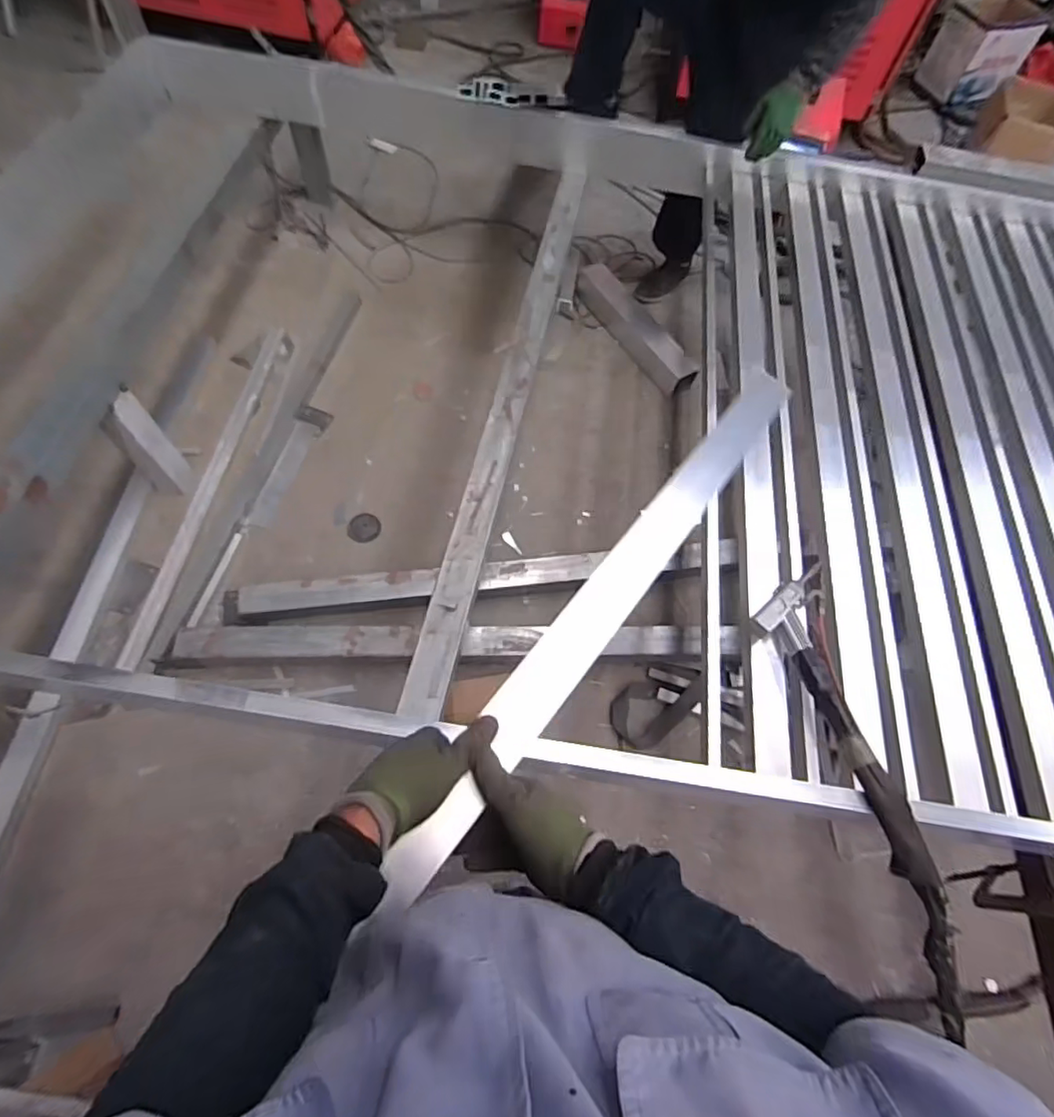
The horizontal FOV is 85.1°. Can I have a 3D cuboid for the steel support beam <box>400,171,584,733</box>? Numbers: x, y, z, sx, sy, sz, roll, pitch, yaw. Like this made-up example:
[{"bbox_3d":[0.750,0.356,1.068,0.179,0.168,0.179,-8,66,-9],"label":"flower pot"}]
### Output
[{"bbox_3d":[-0.023,-0.459,1.408,0.092,0.056,1.721,13,63,1],"label":"steel support beam"}]

